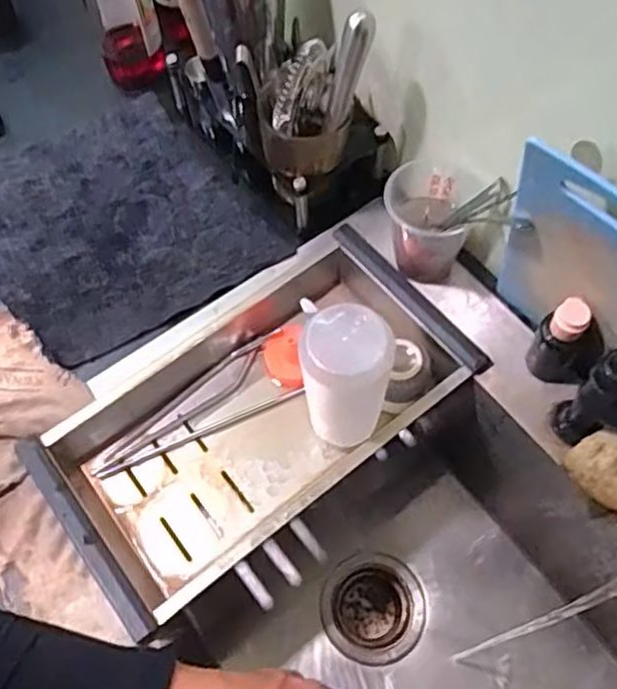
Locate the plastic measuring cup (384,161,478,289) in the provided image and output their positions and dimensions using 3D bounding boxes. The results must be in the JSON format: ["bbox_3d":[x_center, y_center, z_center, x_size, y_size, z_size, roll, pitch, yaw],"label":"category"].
[{"bbox_3d":[0.110,-0.116,0.636,0.075,0.096,0.094,12,63,9],"label":"plastic measuring cup"}]

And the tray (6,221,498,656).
[{"bbox_3d":[-0.046,0.065,0.620,0.370,0.067,0.197,-35,66,-15],"label":"tray"}]

